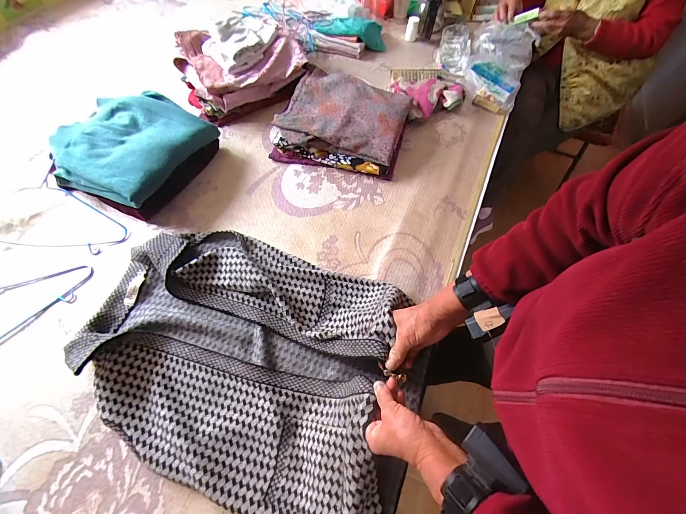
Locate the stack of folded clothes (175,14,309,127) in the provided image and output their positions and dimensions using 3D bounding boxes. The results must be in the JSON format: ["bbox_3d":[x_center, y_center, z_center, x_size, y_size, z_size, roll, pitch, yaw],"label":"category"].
[{"bbox_3d":[-0.304,-0.562,0.909,0.336,0.142,0.287,-29,66,-12],"label":"stack of folded clothes"}]

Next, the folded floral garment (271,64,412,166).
[{"bbox_3d":[0.003,-0.394,0.834,0.318,0.041,0.279,16,66,6],"label":"folded floral garment"}]

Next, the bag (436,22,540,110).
[{"bbox_3d":[0.434,-0.623,0.949,0.287,0.083,0.325,28,68,14],"label":"bag"}]

